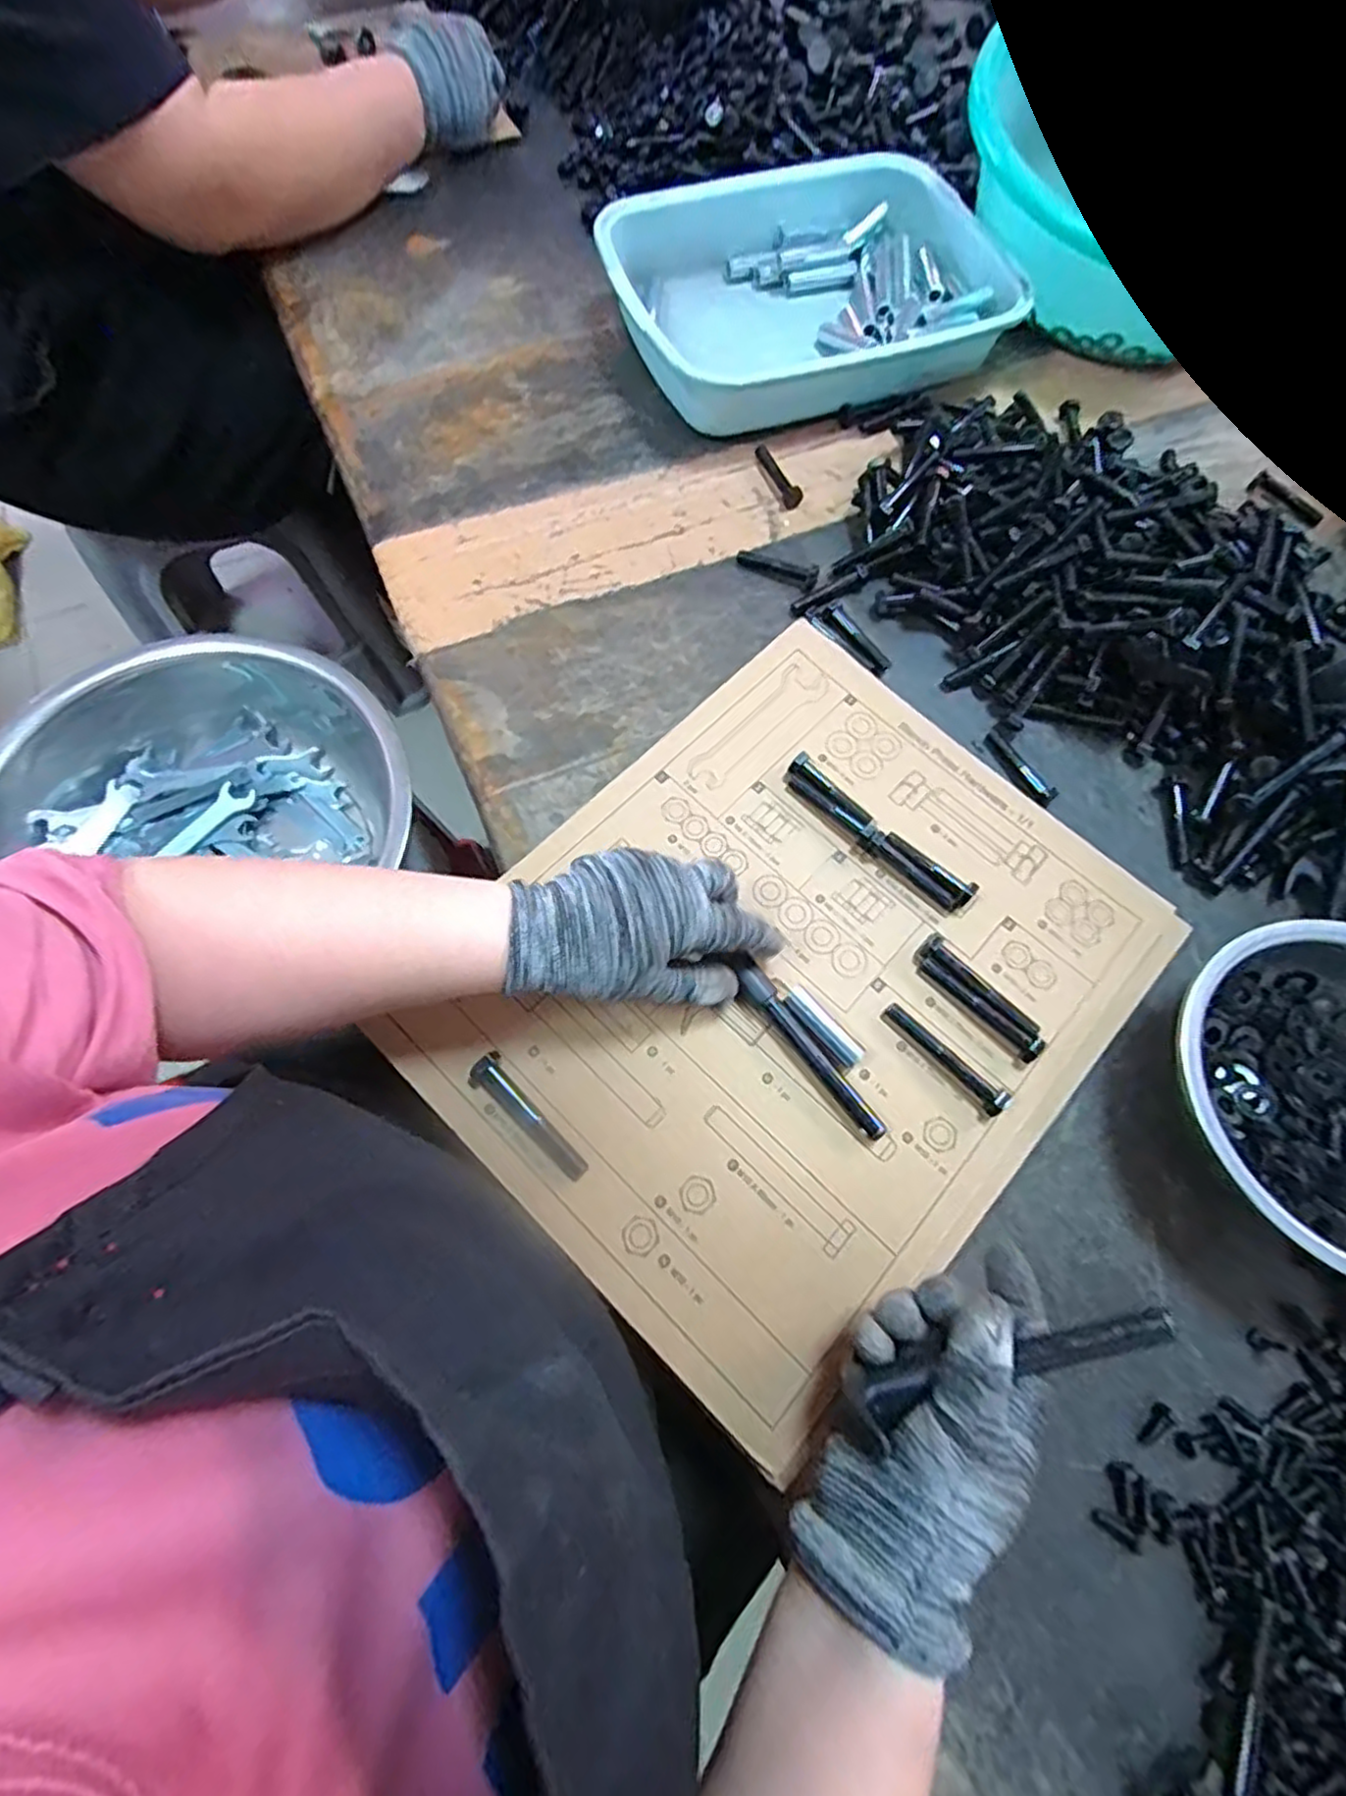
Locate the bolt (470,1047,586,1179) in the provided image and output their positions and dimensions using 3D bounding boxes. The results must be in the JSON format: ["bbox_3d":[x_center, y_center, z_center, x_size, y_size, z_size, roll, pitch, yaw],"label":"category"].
[{"bbox_3d":[-0.072,0.111,0.357,0.075,0.014,0.018,42,73,13],"label":"bolt"}]

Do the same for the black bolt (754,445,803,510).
[{"bbox_3d":[0.083,-0.329,0.550,0.014,0.011,0.068,-19,70,-8],"label":"black bolt"}]

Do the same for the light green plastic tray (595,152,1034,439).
[{"bbox_3d":[0.116,-0.516,0.598,0.335,0.049,0.232,-19,71,-9],"label":"light green plastic tray"}]

